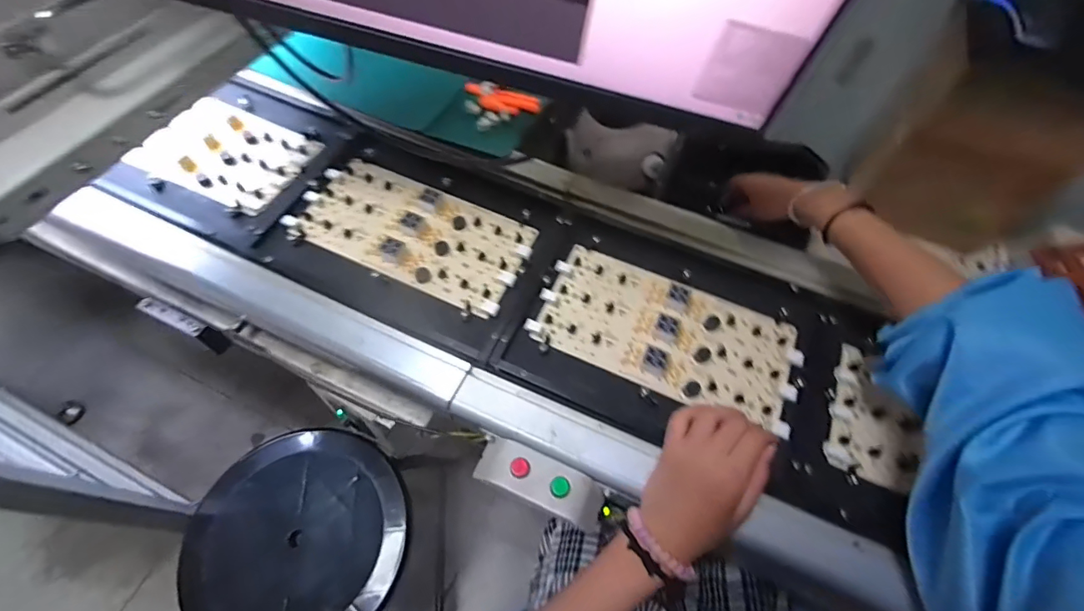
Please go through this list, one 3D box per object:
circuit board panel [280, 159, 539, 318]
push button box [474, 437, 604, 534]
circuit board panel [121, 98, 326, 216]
[{"bbox_3d":[-0.148,-0.090,0.538,0.264,0.019,0.125,24,63,10],"label":"circuit board panel"},{"bbox_3d":[0.000,0.159,0.421,0.117,0.034,0.041,22,62,10],"label":"push button box"},{"bbox_3d":[-0.390,-0.190,0.579,0.187,0.015,0.128,22,62,9],"label":"circuit board panel"}]

